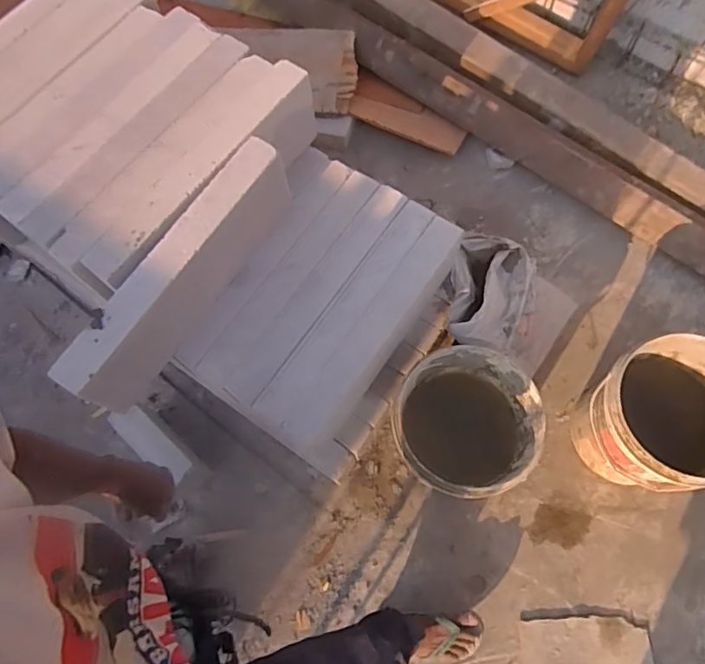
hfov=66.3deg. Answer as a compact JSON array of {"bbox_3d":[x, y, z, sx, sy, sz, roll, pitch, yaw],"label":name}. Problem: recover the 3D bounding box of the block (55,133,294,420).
[{"bbox_3d":[-0.335,-0.103,1.111,0.077,0.244,0.582,32,75,12],"label":"block"}]

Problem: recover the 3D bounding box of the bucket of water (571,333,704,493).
[{"bbox_3d":[0.720,0.203,1.274,0.315,0.328,0.296,-1,71,2],"label":"bucket of water"}]

